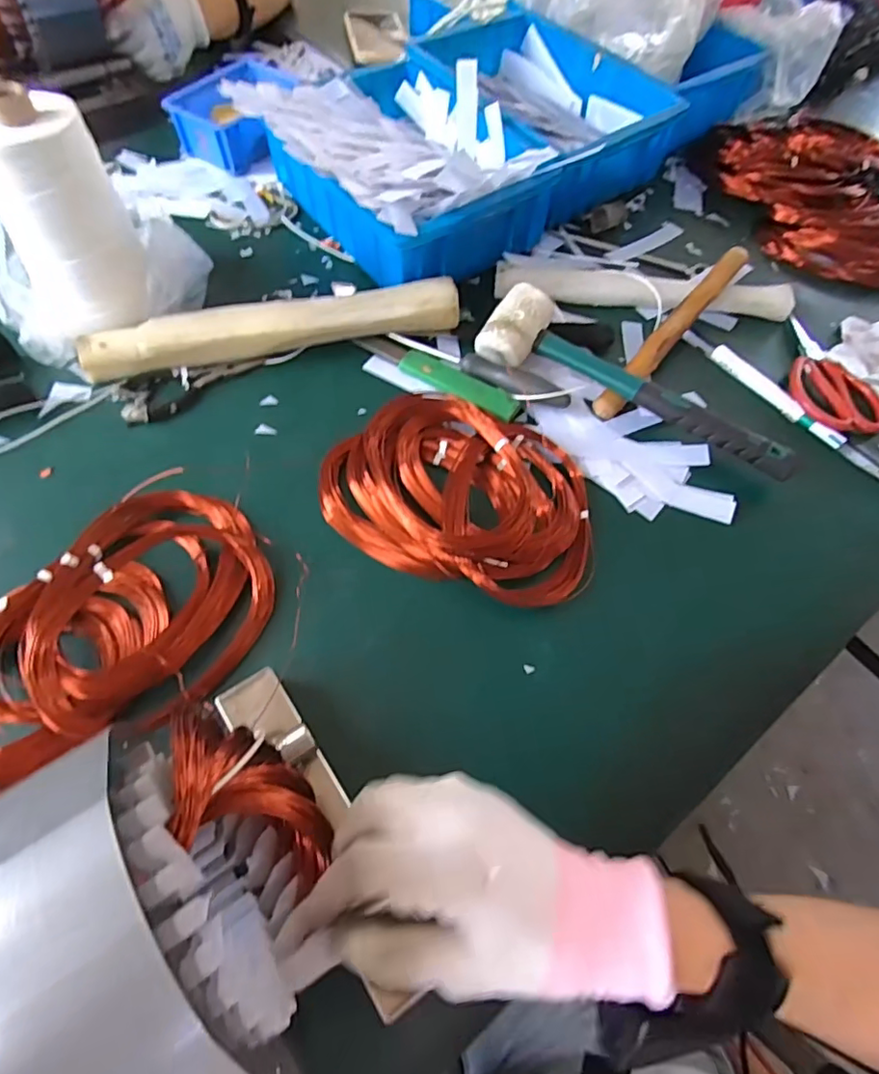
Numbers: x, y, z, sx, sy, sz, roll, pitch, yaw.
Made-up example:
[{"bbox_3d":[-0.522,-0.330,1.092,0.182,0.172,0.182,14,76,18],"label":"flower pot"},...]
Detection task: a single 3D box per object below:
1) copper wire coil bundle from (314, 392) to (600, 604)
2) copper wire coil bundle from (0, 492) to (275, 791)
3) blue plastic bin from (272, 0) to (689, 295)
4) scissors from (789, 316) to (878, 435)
[{"bbox_3d":[0.017,-0.039,0.447,0.214,0.032,0.152,15,64,4],"label":"copper wire coil bundle"},{"bbox_3d":[-0.243,0.069,0.370,0.264,0.031,0.150,-31,69,-17],"label":"copper wire coil bundle"},{"bbox_3d":[0.129,-0.487,0.655,0.215,0.085,0.269,-31,69,-17],"label":"blue plastic bin"},{"bbox_3d":[0.360,-0.154,0.533,0.078,0.015,0.142,-14,65,-10],"label":"scissors"}]

